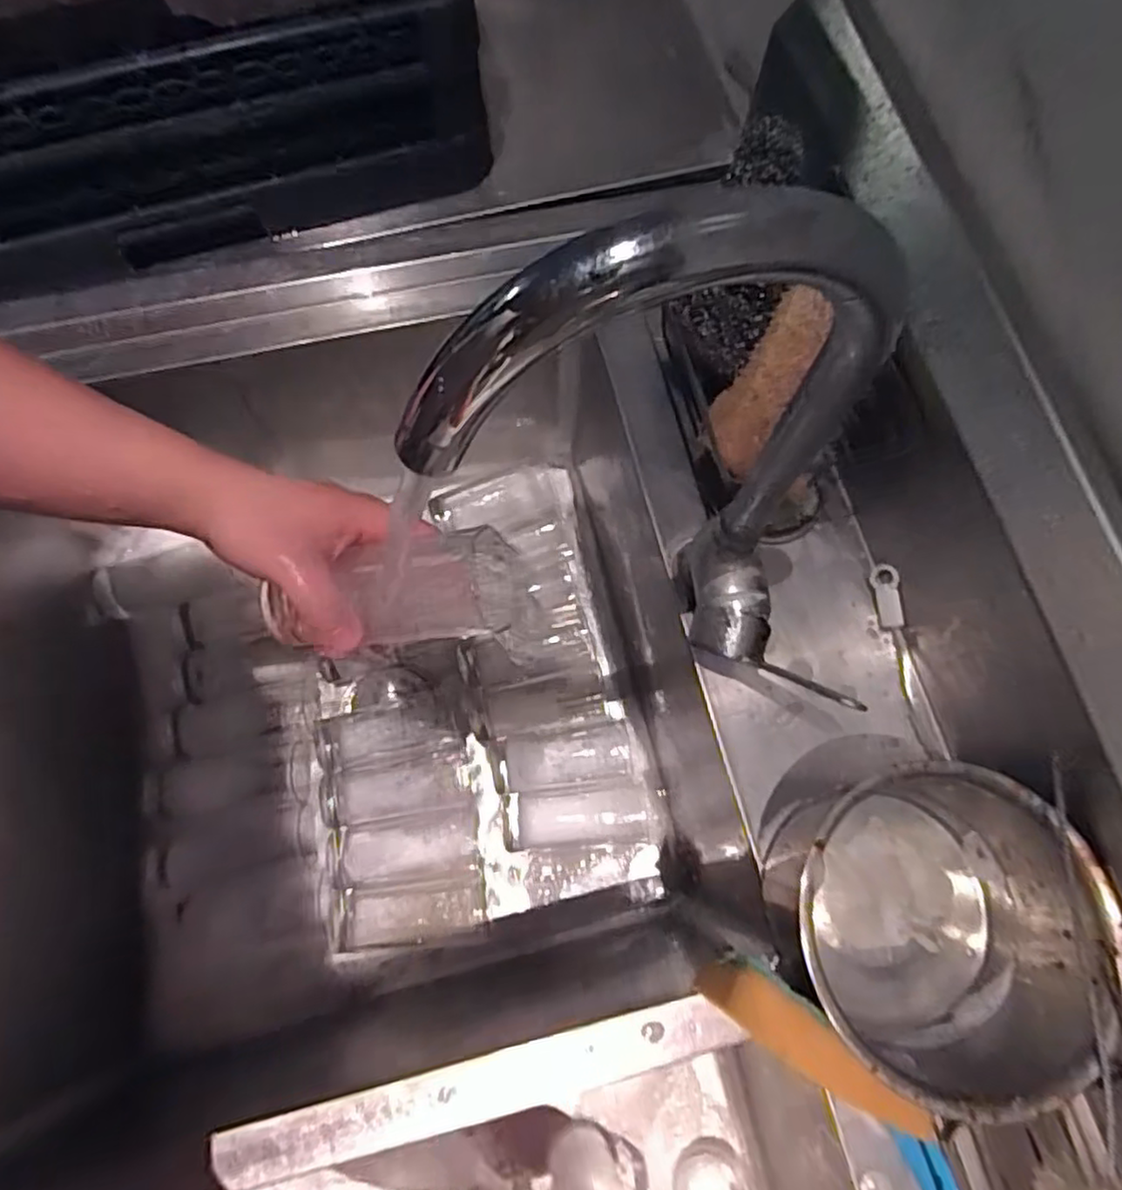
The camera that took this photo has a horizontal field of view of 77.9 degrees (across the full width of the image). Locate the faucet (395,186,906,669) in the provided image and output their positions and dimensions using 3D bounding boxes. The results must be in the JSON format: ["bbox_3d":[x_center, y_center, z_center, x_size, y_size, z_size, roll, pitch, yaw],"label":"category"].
[{"bbox_3d":[0.041,-0.033,0.299,0.181,0.285,0.080,-7,74,-3],"label":"faucet"}]

